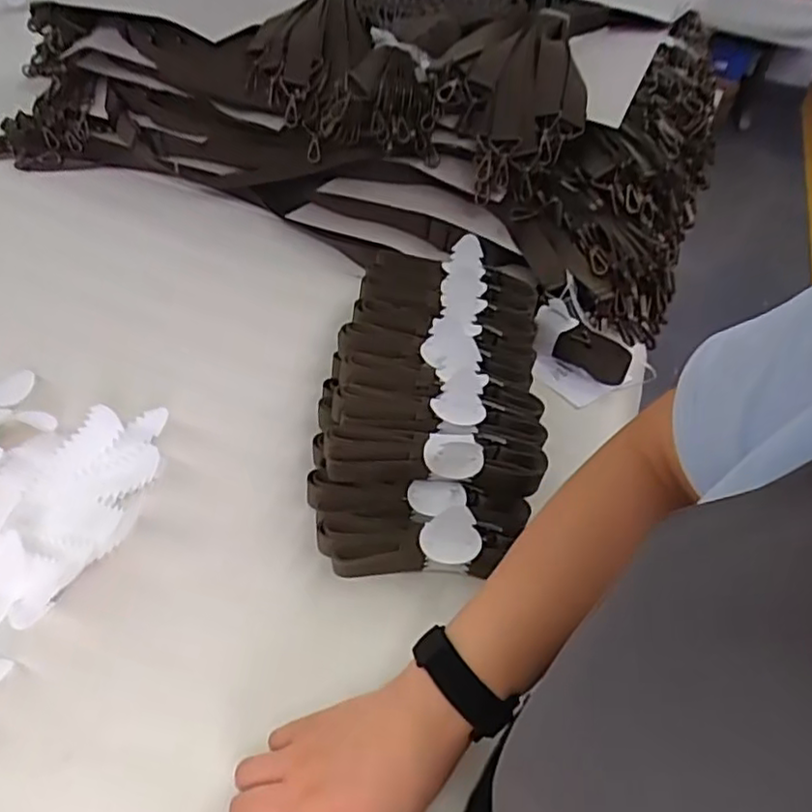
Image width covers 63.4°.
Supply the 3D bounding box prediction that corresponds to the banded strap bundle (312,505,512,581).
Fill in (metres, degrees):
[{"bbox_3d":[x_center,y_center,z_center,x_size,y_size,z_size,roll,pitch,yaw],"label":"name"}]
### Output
[{"bbox_3d":[0.004,0.117,0.549,0.157,0.059,0.043,4,43,-4],"label":"banded strap bundle"}]

